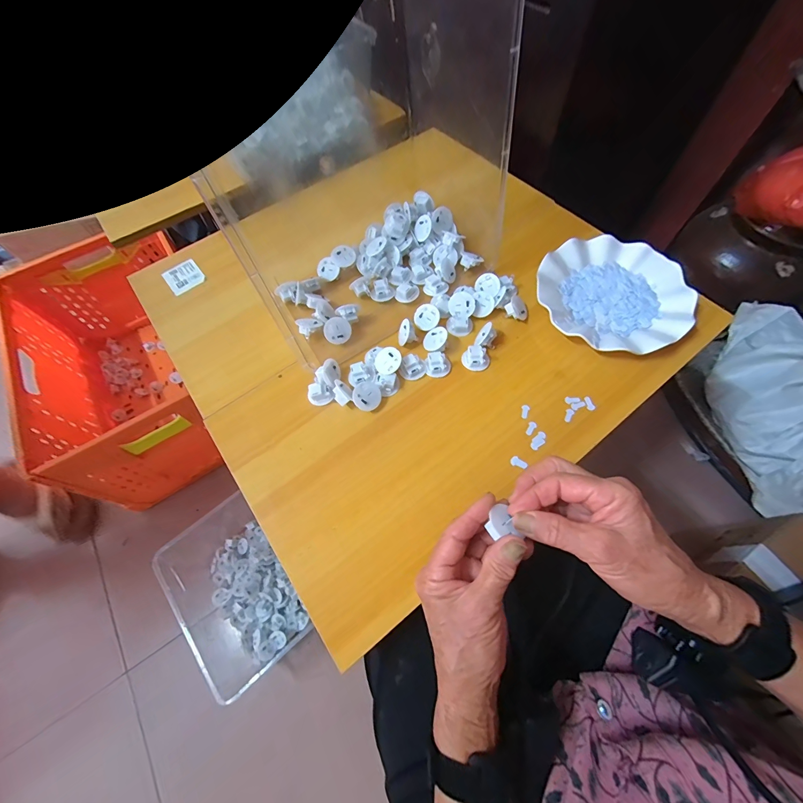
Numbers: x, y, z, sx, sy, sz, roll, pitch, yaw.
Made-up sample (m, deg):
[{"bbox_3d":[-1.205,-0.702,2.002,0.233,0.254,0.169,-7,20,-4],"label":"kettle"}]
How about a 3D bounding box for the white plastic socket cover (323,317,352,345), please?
[{"bbox_3d":[-0.081,-0.088,0.433,0.033,0.032,0.016,-14,21,-18],"label":"white plastic socket cover"}]

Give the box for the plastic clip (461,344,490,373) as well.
[{"bbox_3d":[0.089,-0.052,0.416,0.031,0.014,0.029,-1,64,2],"label":"plastic clip"}]

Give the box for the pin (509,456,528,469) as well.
[{"bbox_3d":[0.123,0.065,0.366,0.017,0.004,0.012,39,71,19],"label":"pin"}]

